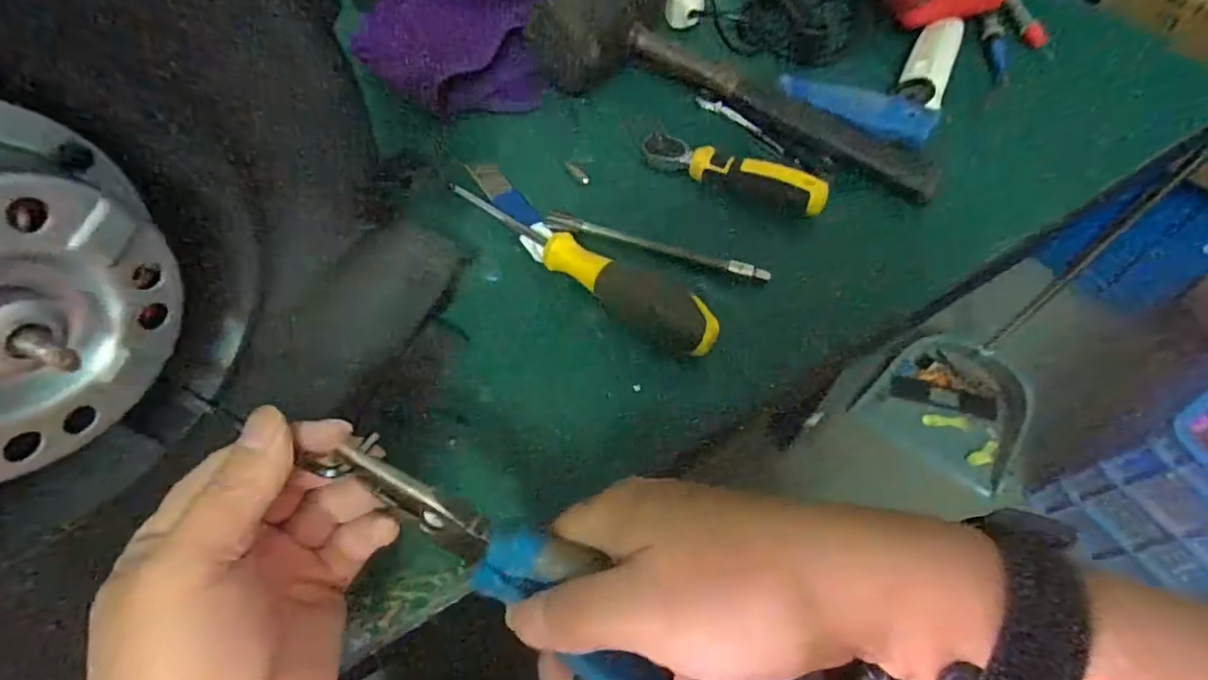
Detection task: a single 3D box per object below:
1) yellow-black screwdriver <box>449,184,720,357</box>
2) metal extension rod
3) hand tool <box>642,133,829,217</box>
[{"bbox_3d":[-0.018,-0.046,0.342,0.188,0.028,0.027,31,66,18],"label":"yellow-black screwdriver"},{"bbox_3d":[0.031,-0.058,0.358,0.141,0.005,0.011,16,62,11],"label":"metal extension rod"},{"bbox_3d":[0.081,-0.109,0.374,0.121,0.018,0.024,26,64,15],"label":"hand tool"}]

